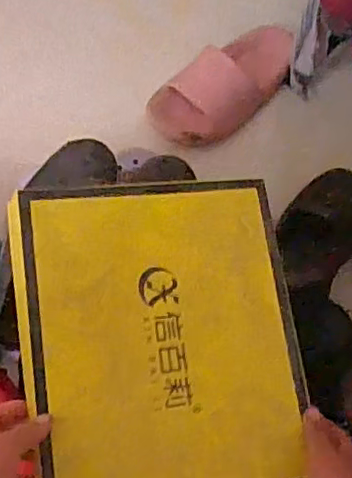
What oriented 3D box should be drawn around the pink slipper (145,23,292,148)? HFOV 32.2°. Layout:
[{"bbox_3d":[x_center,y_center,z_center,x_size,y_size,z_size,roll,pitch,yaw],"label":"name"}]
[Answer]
[{"bbox_3d":[0.071,-0.214,0.845,0.238,0.060,0.113,-42,74,-17],"label":"pink slipper"}]

